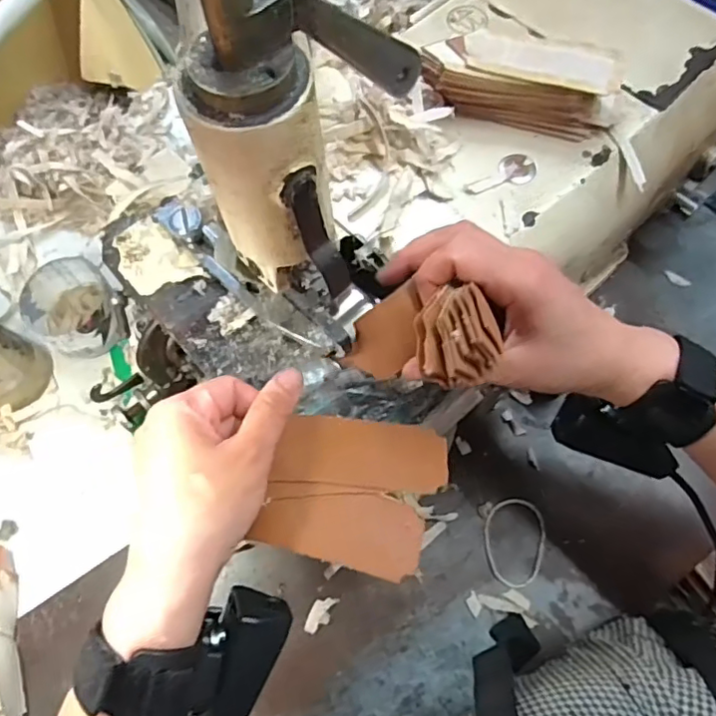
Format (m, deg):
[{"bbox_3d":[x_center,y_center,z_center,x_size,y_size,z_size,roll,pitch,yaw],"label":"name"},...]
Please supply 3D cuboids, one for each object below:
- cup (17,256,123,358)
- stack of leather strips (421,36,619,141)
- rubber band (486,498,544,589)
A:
[{"bbox_3d":[-0.236,-0.038,0.484,0.067,0.045,0.075,-30,70,-10],"label":"cup"},{"bbox_3d":[0.106,-0.182,0.389,0.128,0.039,0.044,11,69,6],"label":"stack of leather strips"},{"bbox_3d":[0.115,0.135,0.429,0.044,0.004,0.062,9,69,5],"label":"rubber band"}]

